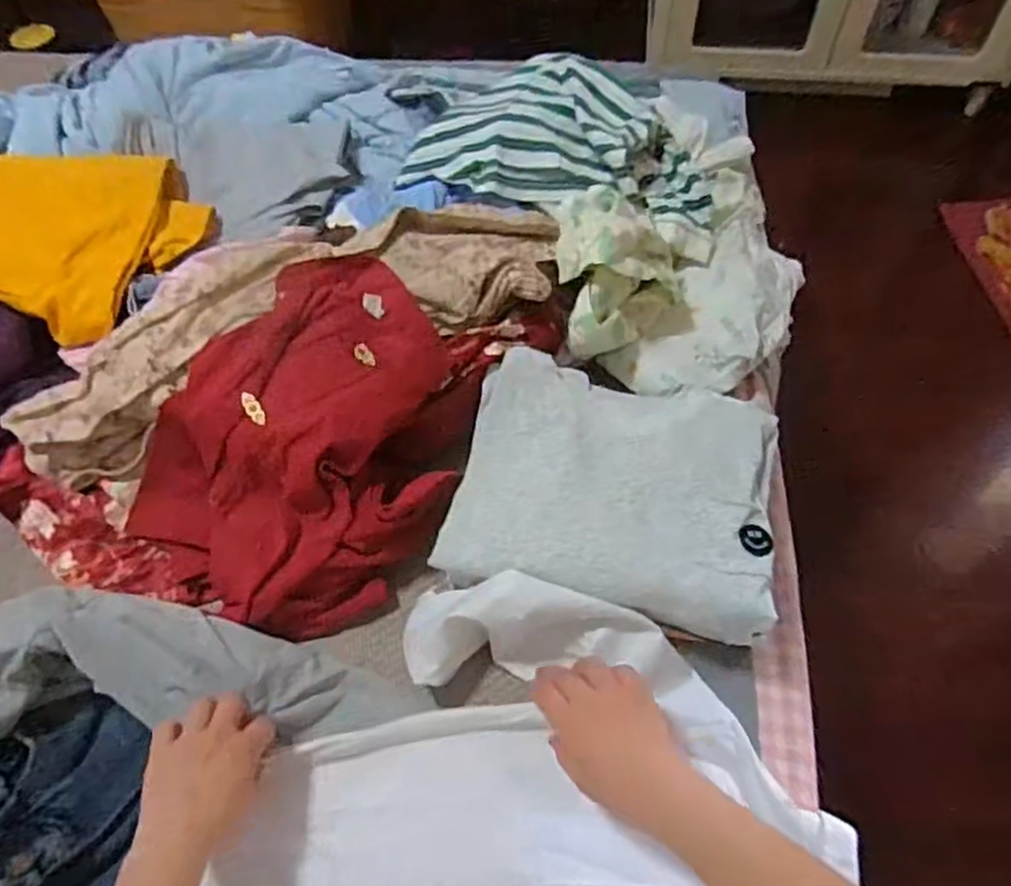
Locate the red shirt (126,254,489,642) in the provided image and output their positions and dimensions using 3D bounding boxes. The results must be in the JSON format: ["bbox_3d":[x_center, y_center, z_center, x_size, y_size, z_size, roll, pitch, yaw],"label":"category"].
[{"bbox_3d":[-0.168,-0.015,0.672,0.242,0.141,0.271,38,65,23],"label":"red shirt"}]

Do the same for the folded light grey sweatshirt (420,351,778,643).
[{"bbox_3d":[0.095,0.034,0.631,0.267,0.033,0.232,9,57,7],"label":"folded light grey sweatshirt"}]

